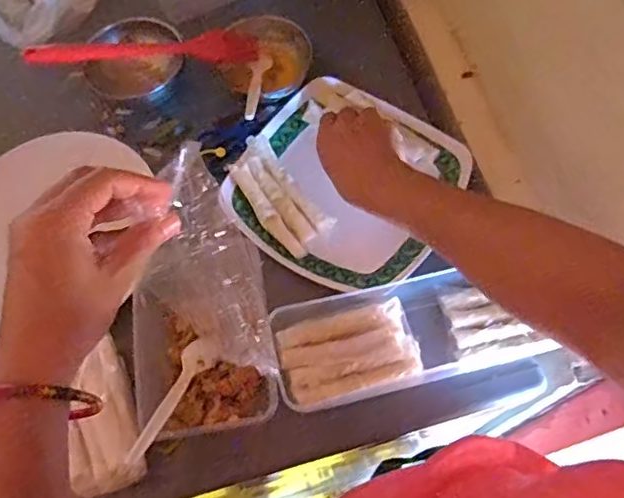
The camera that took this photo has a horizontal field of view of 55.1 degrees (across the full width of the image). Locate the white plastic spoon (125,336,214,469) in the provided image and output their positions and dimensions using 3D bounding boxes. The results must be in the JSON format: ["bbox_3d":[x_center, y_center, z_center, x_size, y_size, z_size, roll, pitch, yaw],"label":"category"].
[{"bbox_3d":[-0.122,0.133,0.522,0.023,0.010,0.116,24,67,11],"label":"white plastic spoon"}]

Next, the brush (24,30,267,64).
[{"bbox_3d":[-0.190,-0.230,0.685,0.255,0.029,0.042,-3,65,-1],"label":"brush"}]

